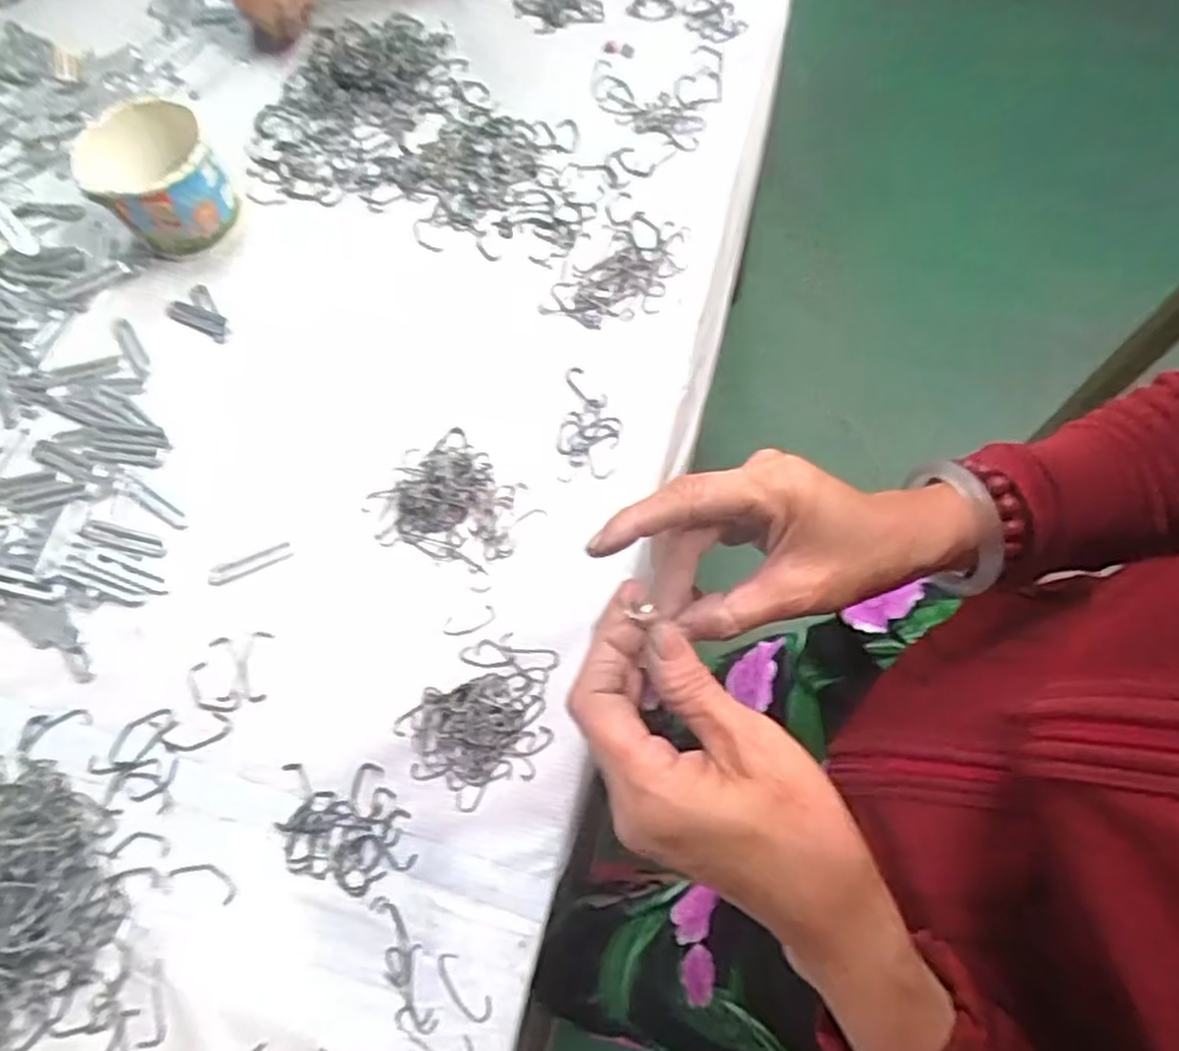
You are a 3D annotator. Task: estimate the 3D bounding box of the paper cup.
[{"bbox_3d":[-0.317,-0.255,0.579,0.091,0.077,0.091,-1,67,3],"label":"paper cup"}]

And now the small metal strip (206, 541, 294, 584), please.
[{"bbox_3d":[-0.216,0.024,0.497,0.052,0.004,0.013,-22,68,-6],"label":"small metal strip"}]

